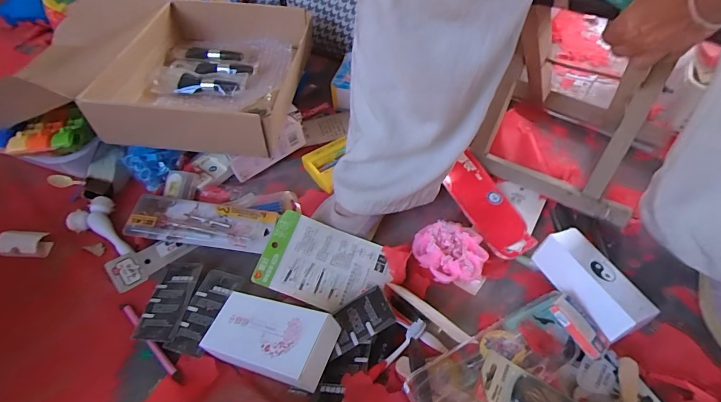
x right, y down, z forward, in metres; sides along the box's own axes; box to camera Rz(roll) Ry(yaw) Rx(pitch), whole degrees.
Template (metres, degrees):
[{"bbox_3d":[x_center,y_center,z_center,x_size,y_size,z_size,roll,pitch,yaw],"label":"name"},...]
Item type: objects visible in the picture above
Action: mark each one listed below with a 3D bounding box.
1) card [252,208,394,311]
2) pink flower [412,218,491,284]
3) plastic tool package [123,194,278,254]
[{"bbox_3d":[-0.047,0.084,0.519,0.159,0.006,0.103,22,68,-1],"label":"card"},{"bbox_3d":[0.120,0.071,0.541,0.092,0.034,0.080,-5,50,1],"label":"pink flower"},{"bbox_3d":[-0.236,0.030,0.594,0.206,0.021,0.071,9,56,-1],"label":"plastic tool package"}]

